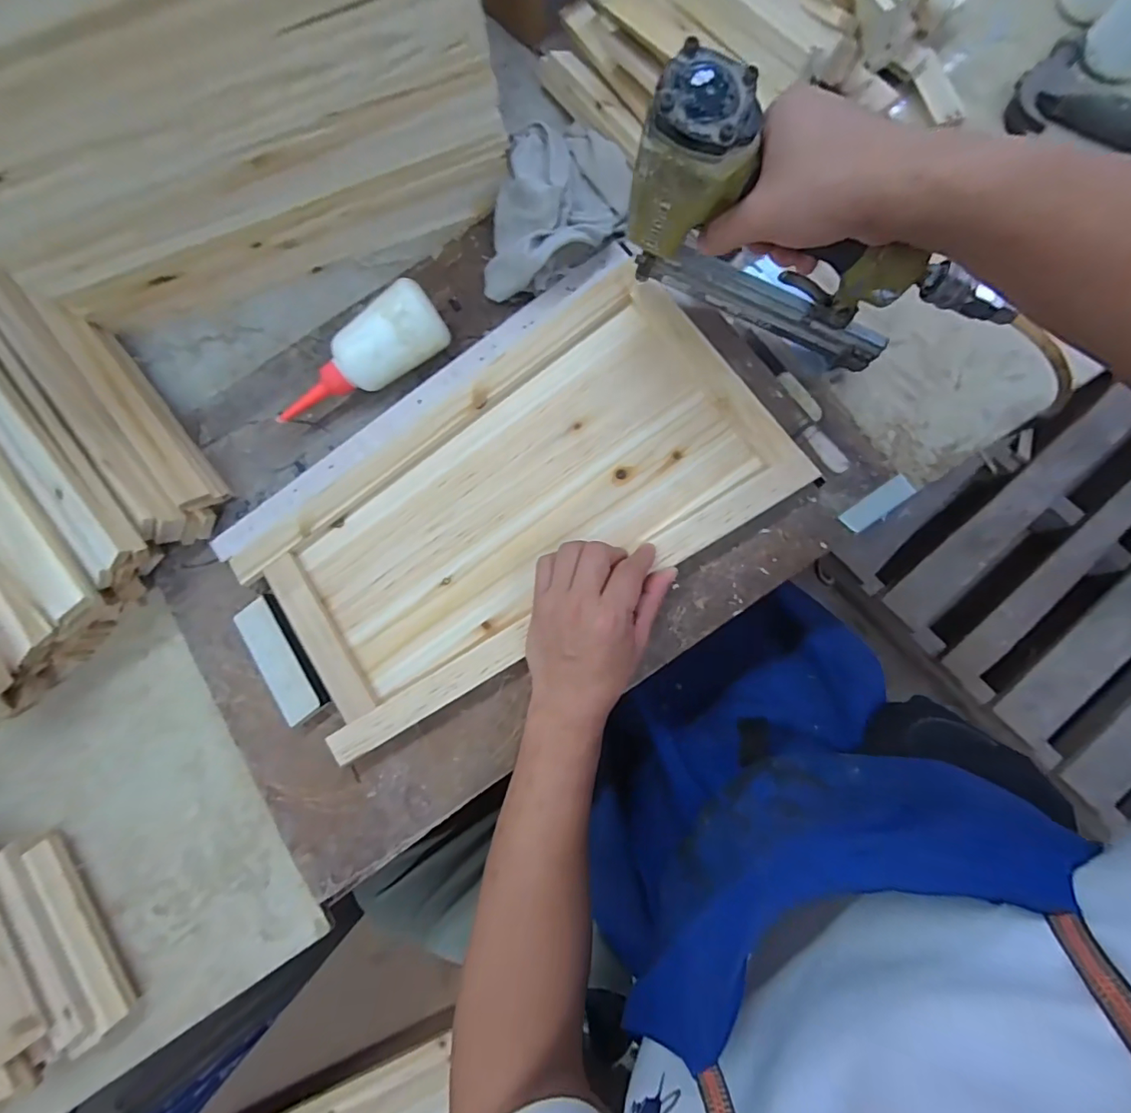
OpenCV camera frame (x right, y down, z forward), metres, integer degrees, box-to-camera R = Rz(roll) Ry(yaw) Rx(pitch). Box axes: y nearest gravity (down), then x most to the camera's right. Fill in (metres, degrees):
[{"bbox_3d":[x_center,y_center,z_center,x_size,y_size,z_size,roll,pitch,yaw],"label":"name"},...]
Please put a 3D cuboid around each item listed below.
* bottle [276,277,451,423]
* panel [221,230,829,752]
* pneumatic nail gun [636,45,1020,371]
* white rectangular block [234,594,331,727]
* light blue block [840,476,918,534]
[{"bbox_3d":[-0.182,-0.165,0.441,0.170,0.048,0.051,-38,81,1],"label":"bottle"},{"bbox_3d":[-0.055,-0.063,0.433,0.434,0.026,0.271,-31,81,2],"label":"panel"},{"bbox_3d":[0.164,-0.207,0.341,0.233,0.171,0.049,22,86,8],"label":"pneumatic nail gun"},{"bbox_3d":[-0.241,0.087,0.431,0.041,0.020,0.109,-34,81,1],"label":"white rectangular block"},{"bbox_3d":[0.260,-0.043,0.417,0.062,0.006,0.019,-35,81,1],"label":"light blue block"}]

